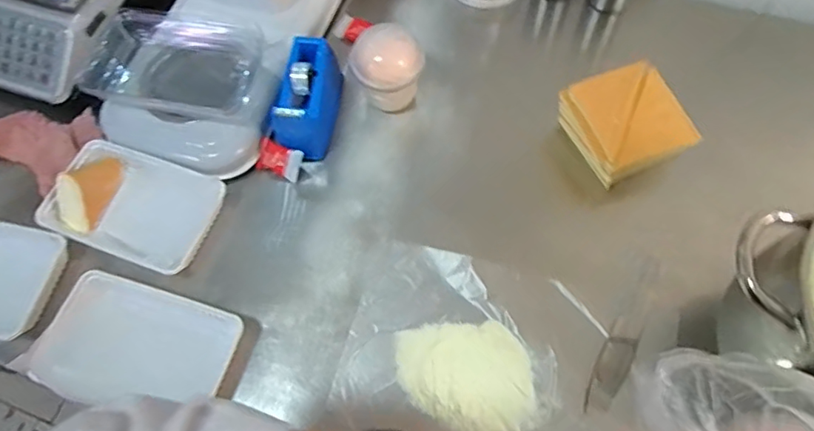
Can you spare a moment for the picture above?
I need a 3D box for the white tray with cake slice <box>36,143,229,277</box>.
[{"bbox_3d":[-0.338,-0.016,0.671,0.198,0.062,0.138,19,66,10],"label":"white tray with cake slice"}]

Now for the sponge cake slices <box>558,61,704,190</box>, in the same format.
[{"bbox_3d":[0.272,-0.115,0.668,0.132,0.053,0.124,-21,66,-8],"label":"sponge cake slices"}]

